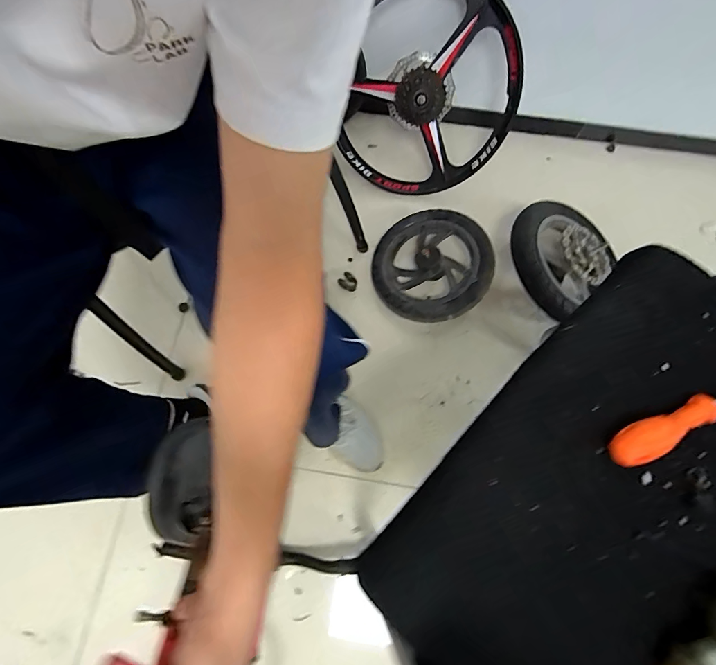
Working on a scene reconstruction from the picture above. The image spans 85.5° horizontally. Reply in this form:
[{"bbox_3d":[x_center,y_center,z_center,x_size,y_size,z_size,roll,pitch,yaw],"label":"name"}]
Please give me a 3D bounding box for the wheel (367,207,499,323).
[{"bbox_3d":[0.158,-0.146,0.847,0.249,0.075,0.251,-26,75,-6],"label":"wheel"}]

